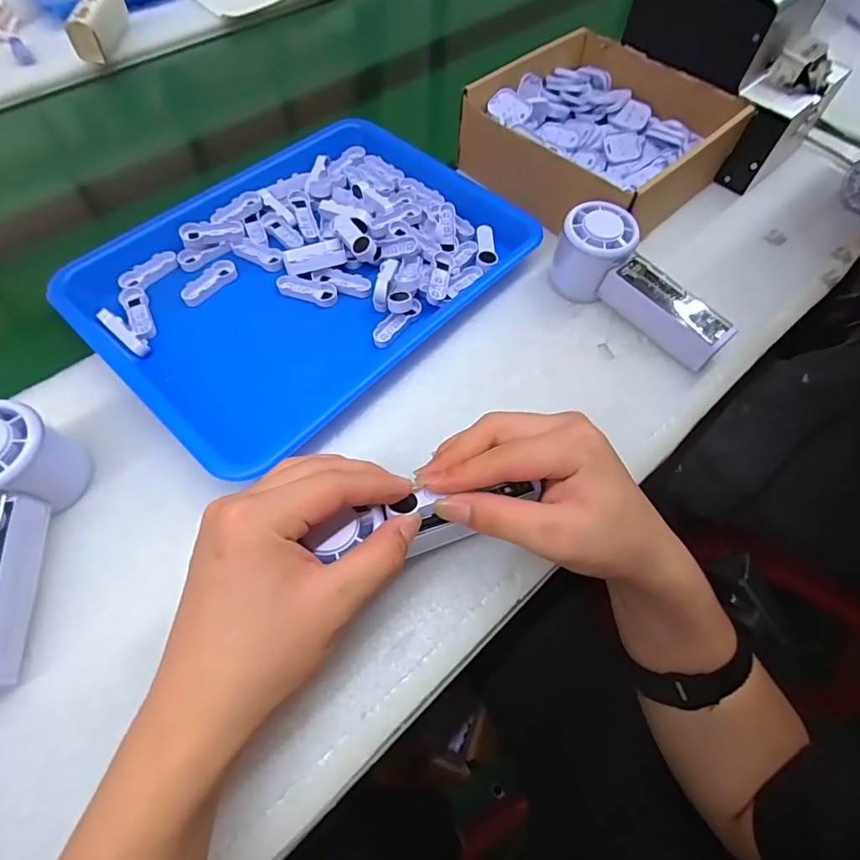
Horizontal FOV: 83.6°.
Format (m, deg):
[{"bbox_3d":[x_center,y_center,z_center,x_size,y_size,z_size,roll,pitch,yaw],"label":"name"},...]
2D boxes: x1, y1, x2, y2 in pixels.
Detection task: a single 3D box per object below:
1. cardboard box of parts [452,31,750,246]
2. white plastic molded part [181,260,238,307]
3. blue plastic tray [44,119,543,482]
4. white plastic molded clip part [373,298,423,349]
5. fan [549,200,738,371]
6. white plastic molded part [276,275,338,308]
[{"bbox_3d":[0.162,-0.283,0.464,0.205,0.066,0.197,42,67,18],"label":"cardboard box of parts"},{"bbox_3d":[-0.183,-0.122,0.399,0.020,0.007,0.051,35,65,15],"label":"white plastic molded part"},{"bbox_3d":[-0.101,-0.145,0.406,0.249,0.025,0.339,41,67,17],"label":"blue plastic tray"},{"bbox_3d":[-0.025,-0.086,0.385,0.015,0.009,0.051,38,66,16],"label":"white plastic molded clip part"},{"bbox_3d":[0.167,-0.115,0.382,0.152,0.056,0.055,39,66,16],"label":"fan"},{"bbox_3d":[-0.102,-0.116,0.399,0.050,0.009,0.017,16,62,5],"label":"white plastic molded part"}]

